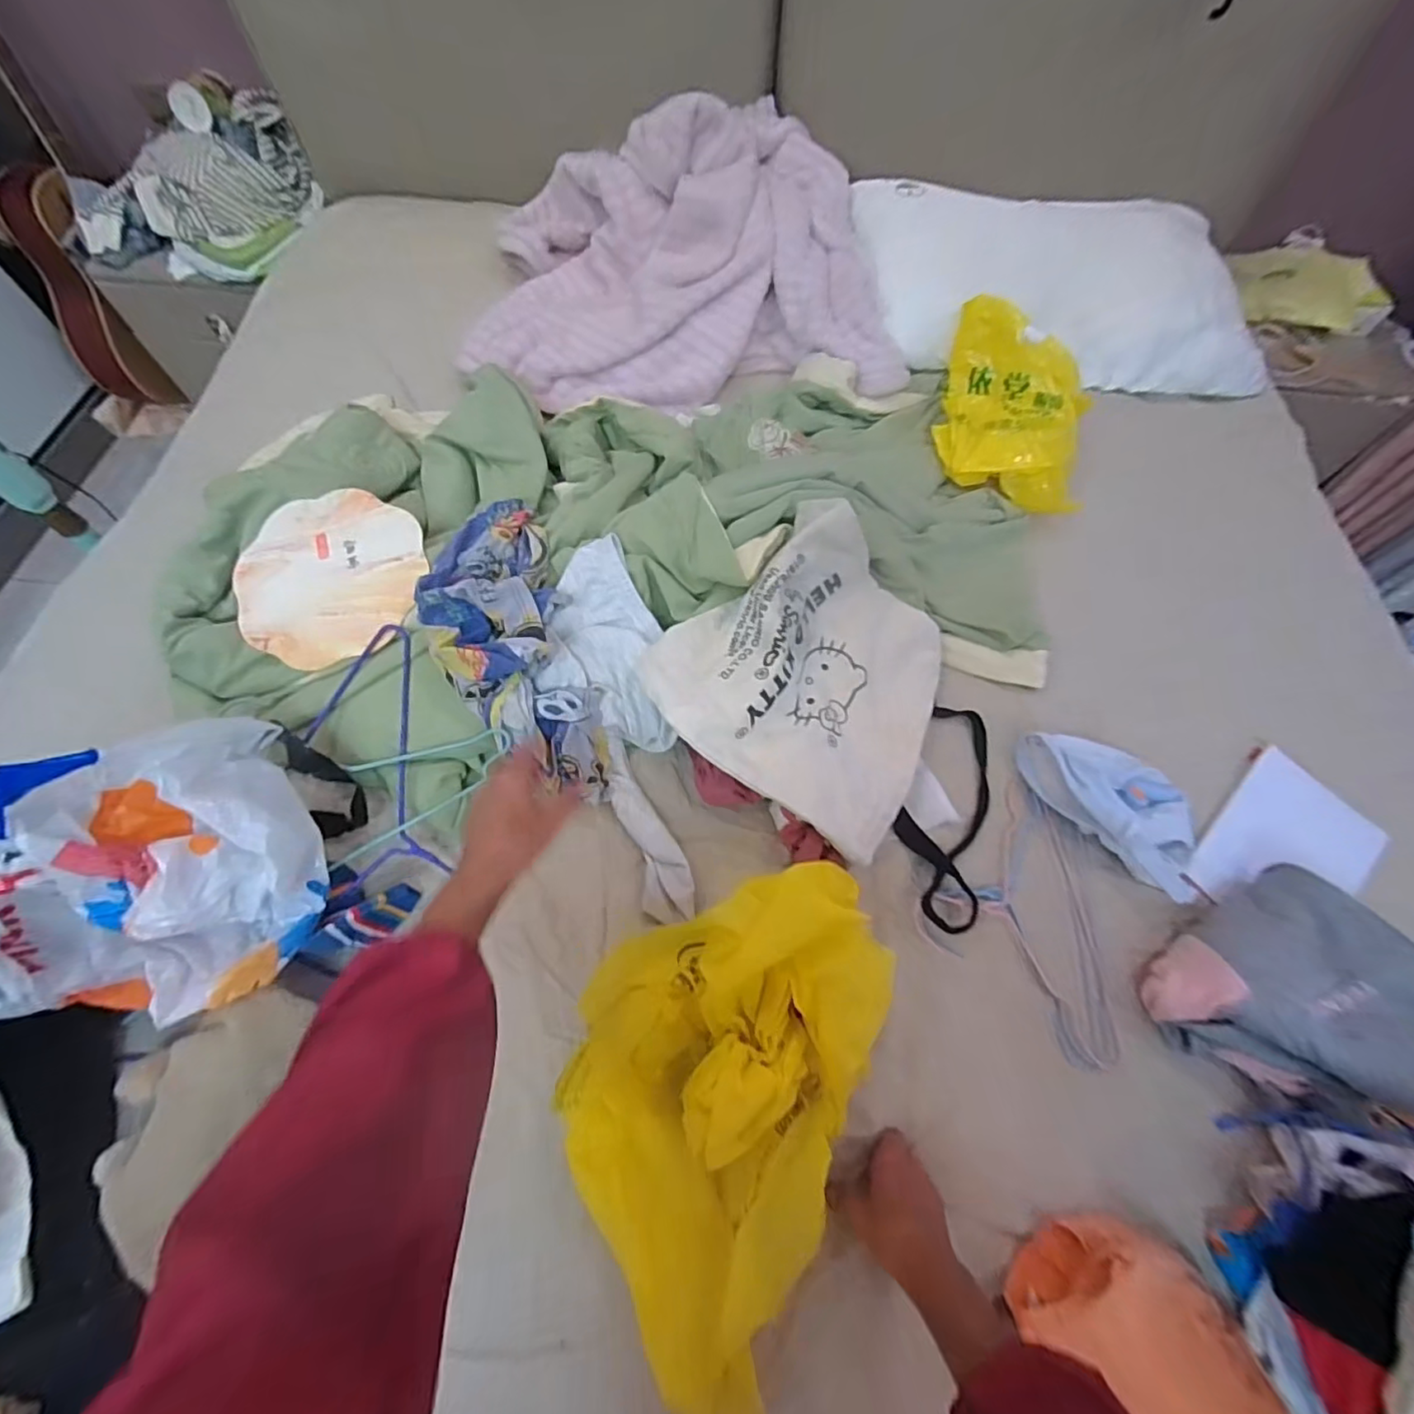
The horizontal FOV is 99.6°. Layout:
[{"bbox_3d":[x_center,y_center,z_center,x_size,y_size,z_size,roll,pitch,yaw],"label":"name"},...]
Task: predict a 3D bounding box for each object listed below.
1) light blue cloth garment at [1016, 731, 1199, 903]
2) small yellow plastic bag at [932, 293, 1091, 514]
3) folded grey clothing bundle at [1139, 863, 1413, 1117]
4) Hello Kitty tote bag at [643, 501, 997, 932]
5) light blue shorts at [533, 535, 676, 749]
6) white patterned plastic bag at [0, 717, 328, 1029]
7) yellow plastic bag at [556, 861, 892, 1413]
[{"bbox_3d":[0.434,0.099,0.633,0.100,0.051,0.208,-41,72,-19],"label":"light blue cloth garment"},{"bbox_3d":[0.433,-0.412,0.819,0.213,0.126,0.217,15,65,6],"label":"small yellow plastic bag"},{"bbox_3d":[0.525,0.267,0.539,0.210,0.089,0.173,-22,67,-11],"label":"folded grey clothing bundle"},{"bbox_3d":[0.156,-0.017,0.628,0.390,0.132,0.312,30,67,12],"label":"Hello Kitty tote bag"},{"bbox_3d":[-0.113,-0.072,0.656,0.120,0.090,0.202,-6,65,-4],"label":"light blue shorts"},{"bbox_3d":[-0.449,0.143,0.474,0.199,0.151,0.259,40,70,16],"label":"white patterned plastic bag"},{"bbox_3d":[0.001,0.299,0.469,0.217,0.106,0.362,18,65,7],"label":"yellow plastic bag"}]

